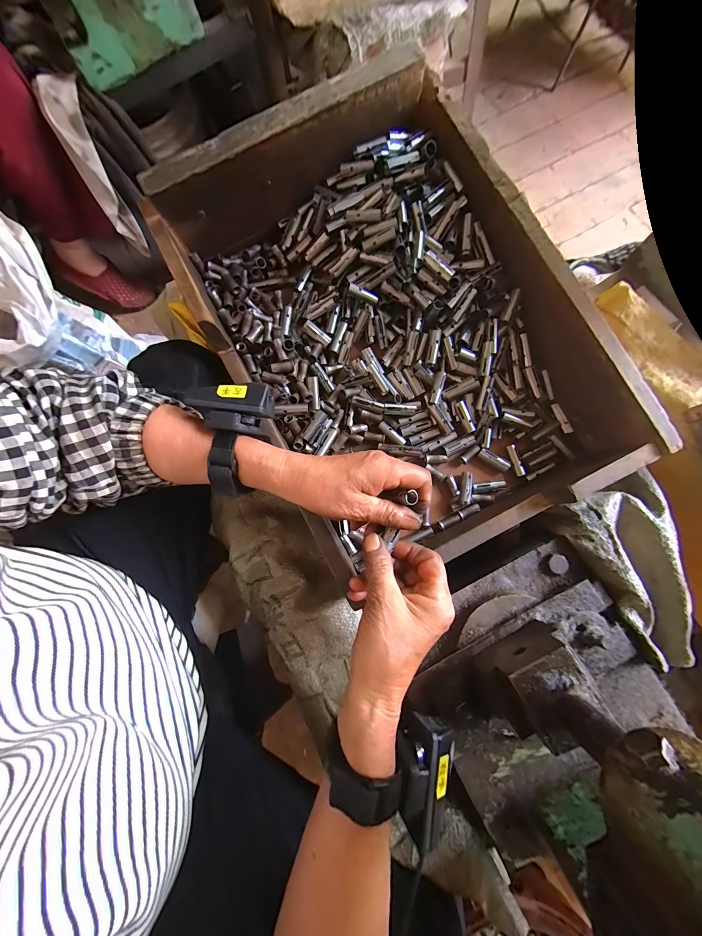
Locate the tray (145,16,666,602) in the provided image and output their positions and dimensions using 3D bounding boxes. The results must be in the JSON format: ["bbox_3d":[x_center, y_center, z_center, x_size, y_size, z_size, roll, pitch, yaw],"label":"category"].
[{"bbox_3d":[0.045,-0.137,0.321,0.315,0.131,0.445,-30,81,-5],"label":"tray"}]

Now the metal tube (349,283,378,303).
[{"bbox_3d":[0.015,-0.197,0.346,0.036,0.007,0.007,15,79,-22],"label":"metal tube"}]

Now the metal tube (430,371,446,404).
[{"bbox_3d":[0.098,-0.090,0.351,0.010,0.012,0.037,14,80,3],"label":"metal tube"}]

